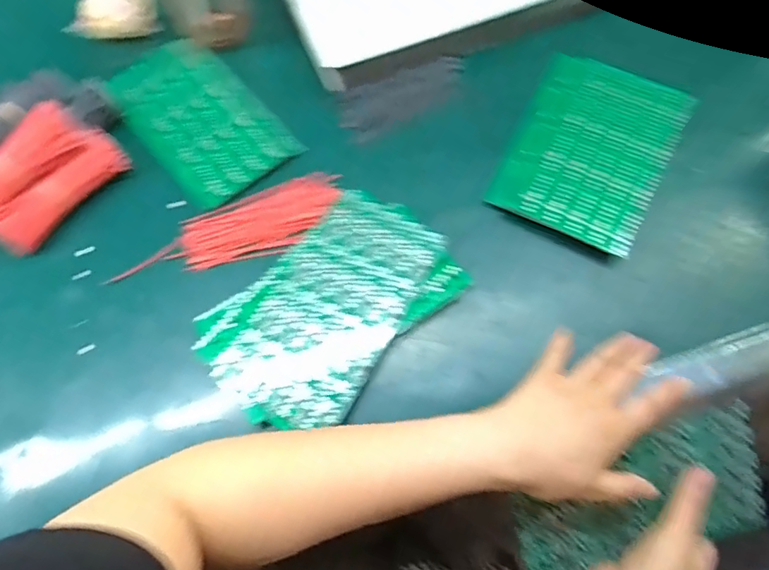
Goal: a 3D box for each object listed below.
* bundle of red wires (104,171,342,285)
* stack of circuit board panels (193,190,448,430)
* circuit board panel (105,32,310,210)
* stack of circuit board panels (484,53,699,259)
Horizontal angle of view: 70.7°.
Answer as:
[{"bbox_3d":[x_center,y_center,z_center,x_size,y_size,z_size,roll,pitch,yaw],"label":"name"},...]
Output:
[{"bbox_3d":[-0.130,-0.046,0.474,0.196,0.009,0.063,-23,72,-9],"label":"bundle of red wires"},{"bbox_3d":[-0.045,0.017,0.442,0.128,0.024,0.200,38,74,12],"label":"stack of circuit board panels"},{"bbox_3d":[-0.179,-0.163,0.522,0.111,0.005,0.187,-38,74,-15],"label":"circuit board panel"},{"bbox_3d":[0.188,-0.125,0.495,0.131,0.023,0.191,27,72,9],"label":"stack of circuit board panels"}]

